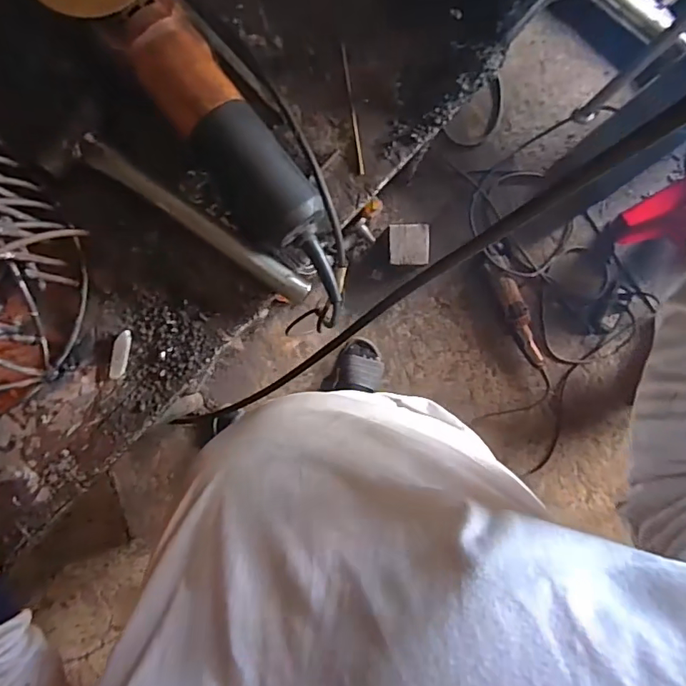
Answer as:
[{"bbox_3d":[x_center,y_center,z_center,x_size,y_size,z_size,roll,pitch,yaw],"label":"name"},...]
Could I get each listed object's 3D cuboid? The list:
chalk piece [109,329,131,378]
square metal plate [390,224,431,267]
[{"bbox_3d":[-0.189,0.010,0.429,0.014,0.005,0.041,9,90,-5],"label":"chalk piece"},{"bbox_3d":[0.167,-0.248,1.271,0.099,0.009,0.105,0,83,3],"label":"square metal plate"}]

